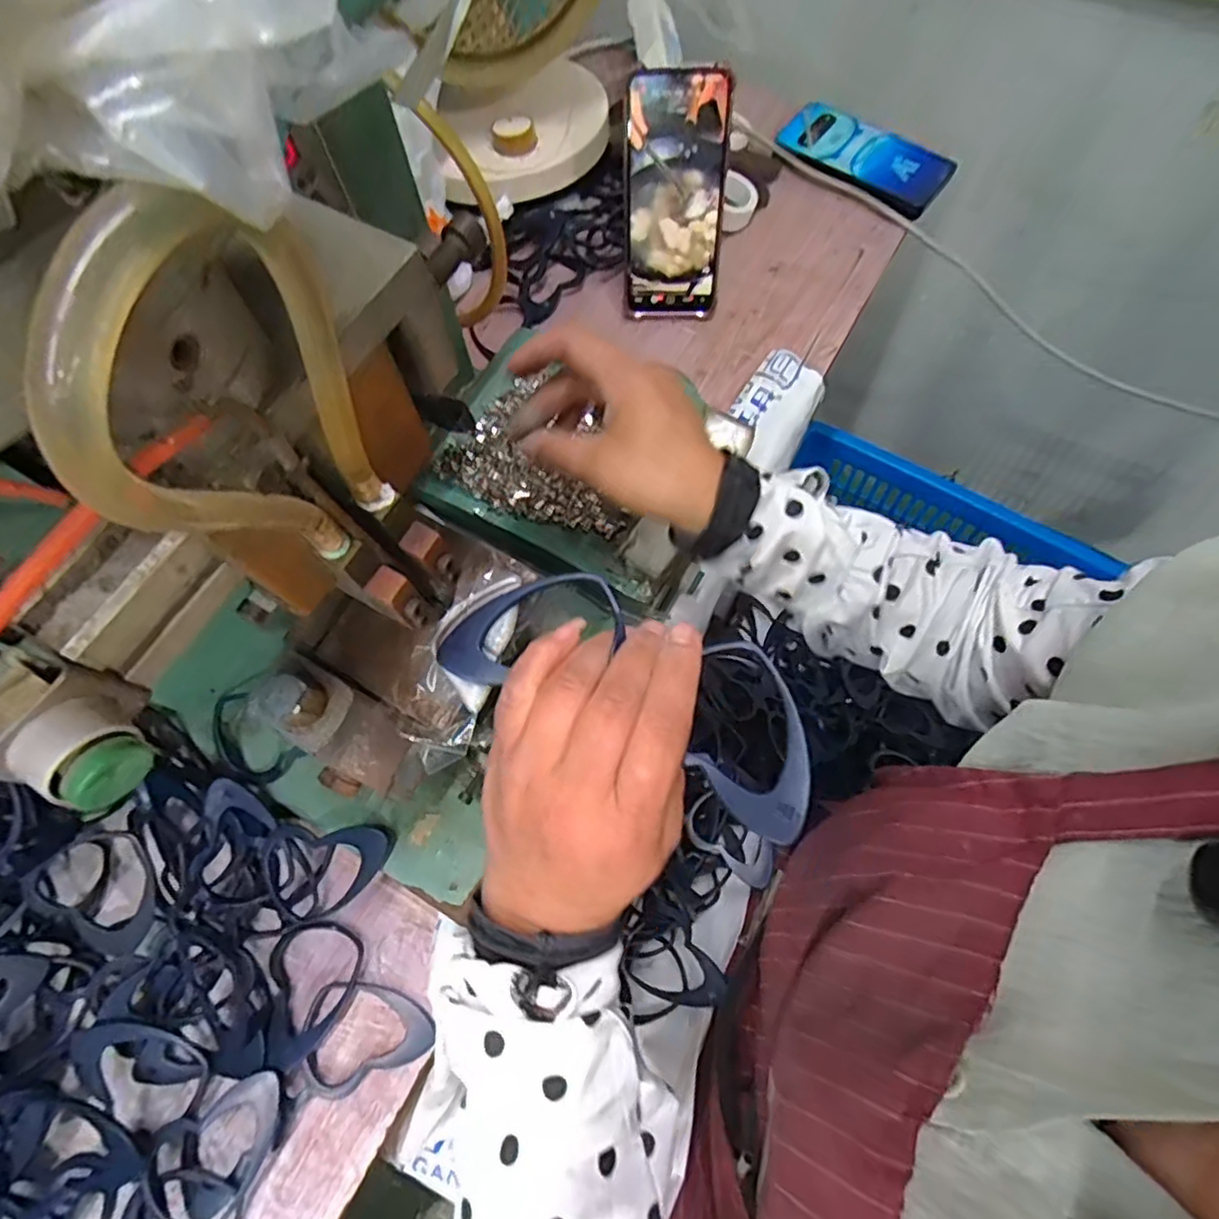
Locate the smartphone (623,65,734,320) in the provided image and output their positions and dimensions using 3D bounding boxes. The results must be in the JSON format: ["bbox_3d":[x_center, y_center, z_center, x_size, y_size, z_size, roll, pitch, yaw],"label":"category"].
[{"bbox_3d":[0.051,-0.313,0.502,0.075,0.163,0.013,-2,43,0],"label":"smartphone"}]

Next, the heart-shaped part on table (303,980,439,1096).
[{"bbox_3d":[-0.138,0.246,0.372,0.073,0.005,0.055,0,69,-1],"label":"heart-shaped part on table"}]

